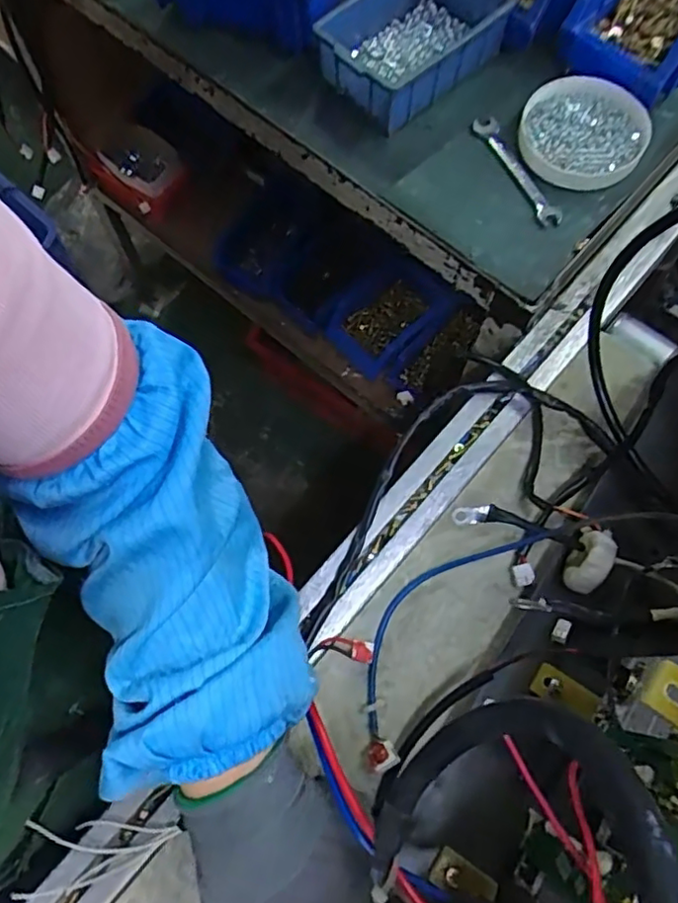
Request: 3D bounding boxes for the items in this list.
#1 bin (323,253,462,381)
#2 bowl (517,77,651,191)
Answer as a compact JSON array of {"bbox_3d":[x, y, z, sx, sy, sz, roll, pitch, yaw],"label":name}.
[{"bbox_3d":[0.067,-0.199,0.927,0.126,0.053,0.167,41,77,13],"label":"bin"},{"bbox_3d":[0.216,-0.280,0.554,0.111,0.026,0.117,0,72,1],"label":"bowl"}]

